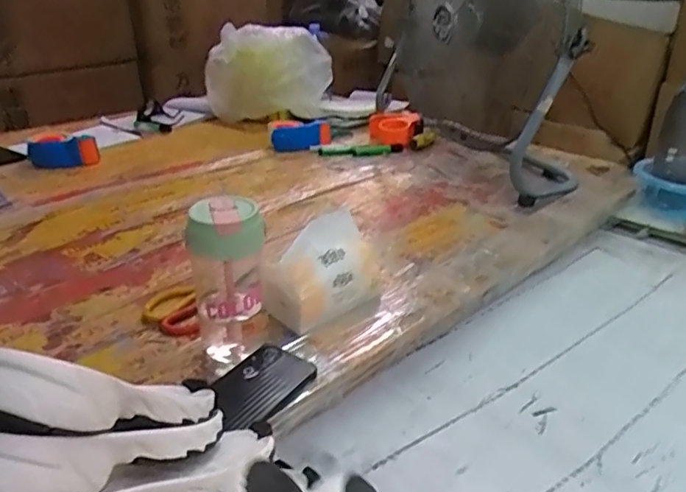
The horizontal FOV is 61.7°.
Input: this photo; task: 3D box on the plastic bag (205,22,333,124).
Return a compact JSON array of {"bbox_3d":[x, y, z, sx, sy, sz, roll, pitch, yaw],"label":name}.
[{"bbox_3d":[-0.221,-0.509,1.685,0.369,0.217,0.190,-3,28,-3],"label":"plastic bag"}]

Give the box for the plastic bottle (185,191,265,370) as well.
[{"bbox_3d":[-0.131,0.039,0.674,0.082,0.181,0.068,-10,29,-17],"label":"plastic bottle"}]

